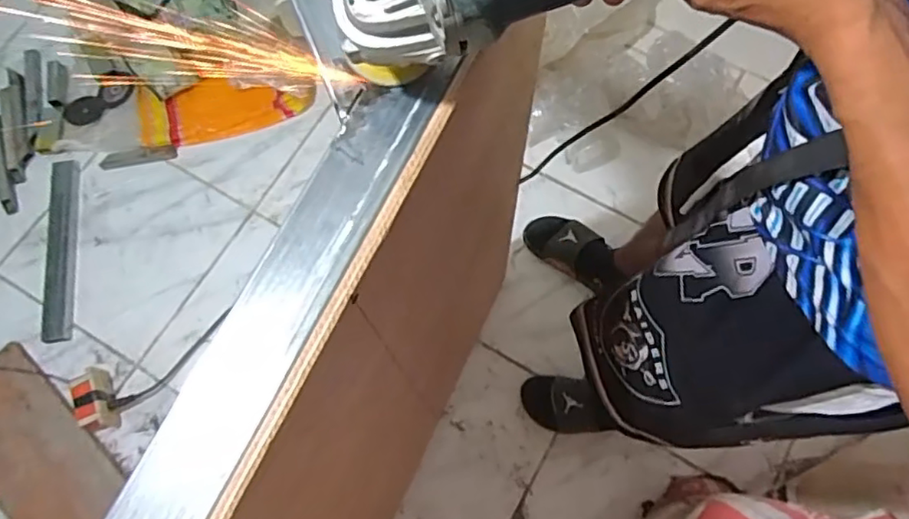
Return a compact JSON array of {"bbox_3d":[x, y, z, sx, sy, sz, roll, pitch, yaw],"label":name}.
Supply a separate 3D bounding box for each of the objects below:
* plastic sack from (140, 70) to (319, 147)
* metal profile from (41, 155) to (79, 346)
[{"bbox_3d":[-0.501,-0.345,1.314,0.377,0.041,0.145,-15,72,-5],"label":"plastic sack"},{"bbox_3d":[-0.817,-0.020,1.248,0.059,0.021,0.381,-5,71,-2],"label":"metal profile"}]

